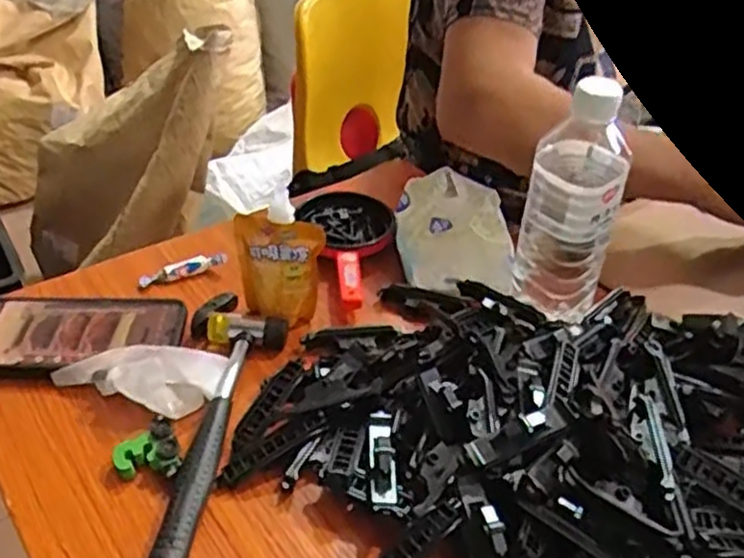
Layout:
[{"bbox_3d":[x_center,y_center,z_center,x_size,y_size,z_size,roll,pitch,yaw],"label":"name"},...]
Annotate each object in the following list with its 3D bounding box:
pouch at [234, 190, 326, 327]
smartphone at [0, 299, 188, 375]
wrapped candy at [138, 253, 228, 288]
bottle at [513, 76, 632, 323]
[{"bbox_3d":[-0.073,-0.014,0.588,0.067,0.102,0.042,-3,39,-6],"label":"pouch"},{"bbox_3d":[-0.228,0.042,0.572,0.157,0.011,0.077,1,42,-5],"label":"smartphone"},{"bbox_3d":[-0.166,-0.008,0.648,0.075,0.014,0.012,-17,42,-22],"label":"wrapped candy"},{"bbox_3d":[0.151,-0.057,0.561,0.065,0.193,0.065,13,40,13],"label":"bottle"}]

